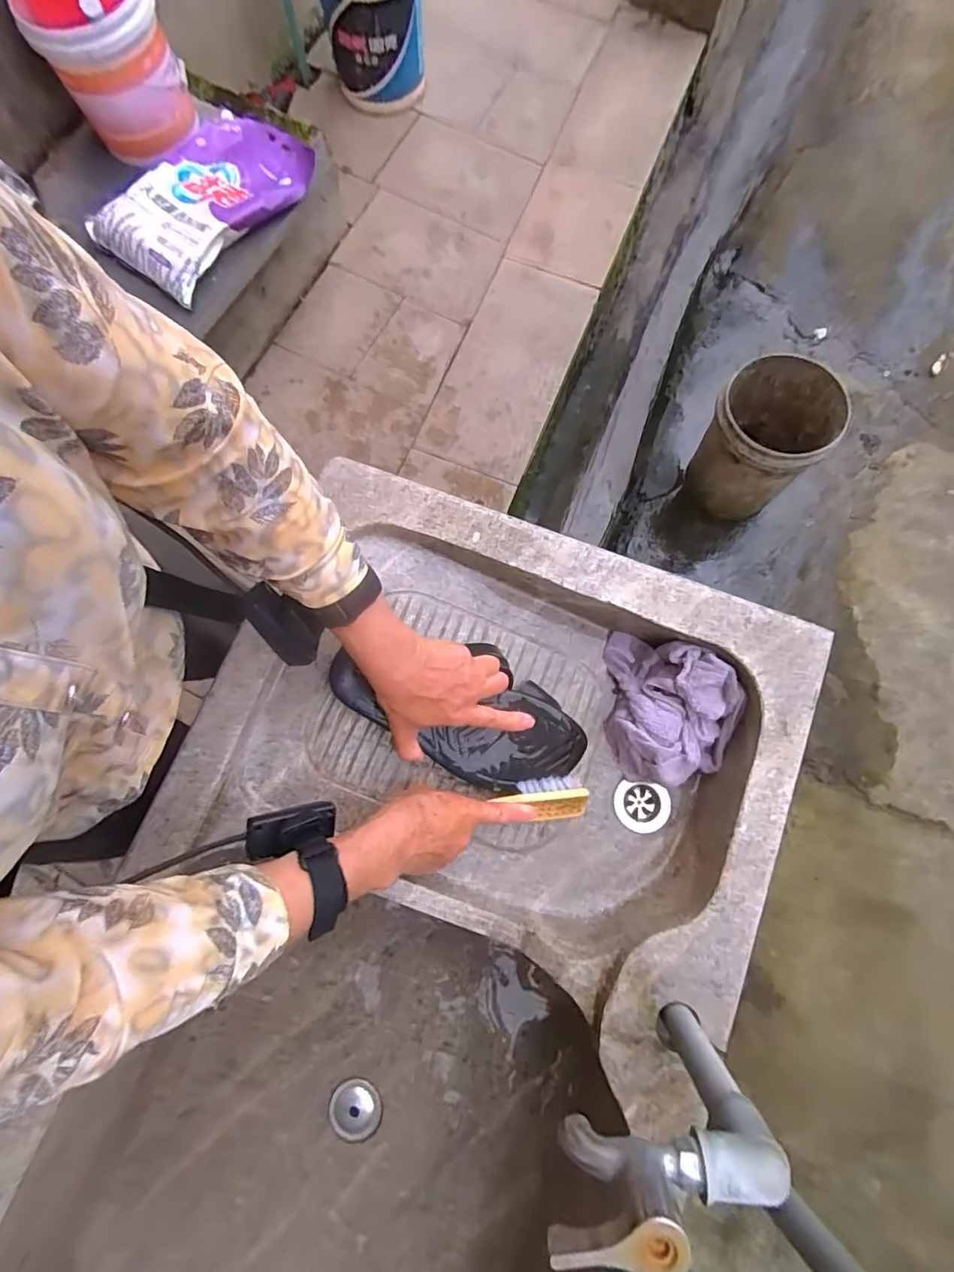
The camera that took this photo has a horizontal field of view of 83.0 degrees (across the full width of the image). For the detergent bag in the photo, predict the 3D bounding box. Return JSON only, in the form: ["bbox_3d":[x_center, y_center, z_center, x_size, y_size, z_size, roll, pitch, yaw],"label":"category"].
[{"bbox_3d":[-0.576,-0.943,1.161,0.265,0.047,0.467,35,81,7],"label":"detergent bag"}]

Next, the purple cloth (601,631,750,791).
[{"bbox_3d":[0.203,0.073,0.564,0.117,0.083,0.153,0,79,0],"label":"purple cloth"}]

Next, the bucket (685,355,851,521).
[{"bbox_3d":[0.823,-0.563,1.604,0.300,0.414,0.349,40,81,8],"label":"bucket"}]

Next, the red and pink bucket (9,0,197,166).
[{"bbox_3d":[-0.729,-1.206,1.098,0.283,0.250,0.267,-21,79,-4],"label":"red and pink bucket"}]

